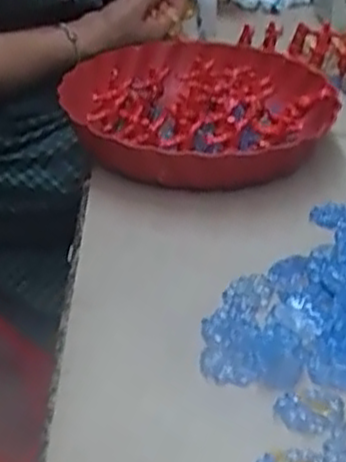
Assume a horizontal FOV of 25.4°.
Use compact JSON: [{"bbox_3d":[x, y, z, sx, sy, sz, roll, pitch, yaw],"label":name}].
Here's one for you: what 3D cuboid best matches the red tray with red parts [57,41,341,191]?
[{"bbox_3d":[0.021,-0.107,0.709,0.238,0.063,0.276,6,34,8],"label":"red tray with red parts"}]

